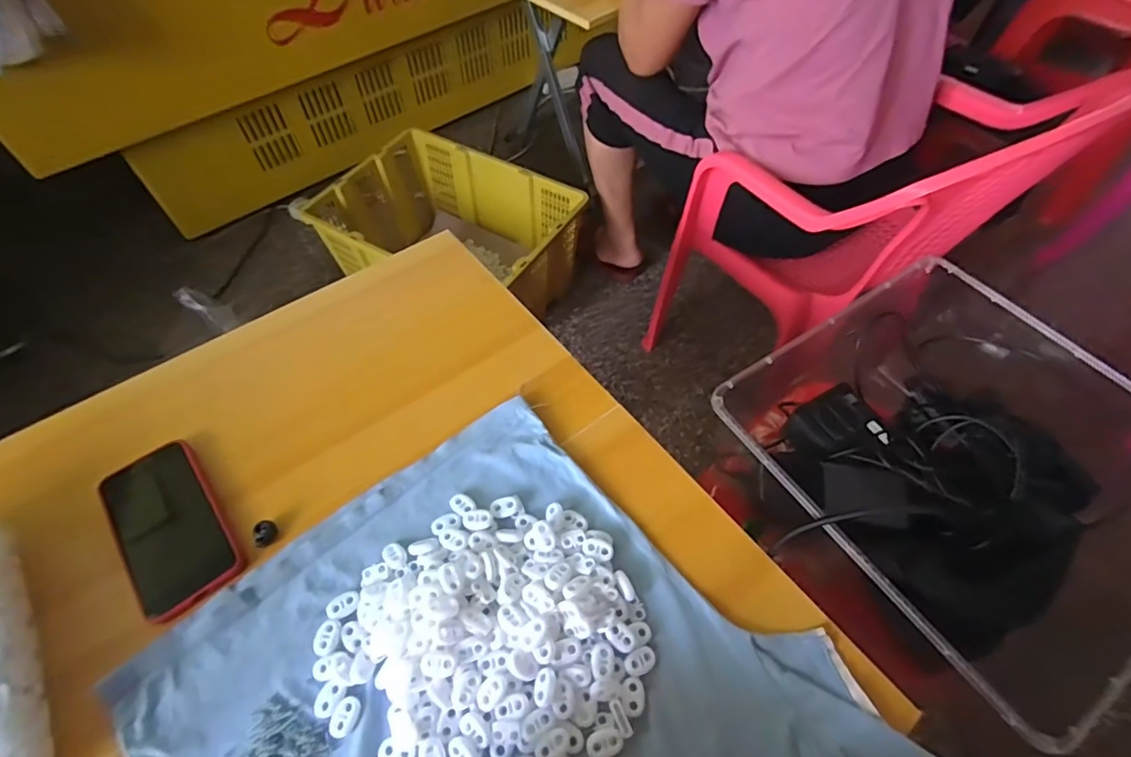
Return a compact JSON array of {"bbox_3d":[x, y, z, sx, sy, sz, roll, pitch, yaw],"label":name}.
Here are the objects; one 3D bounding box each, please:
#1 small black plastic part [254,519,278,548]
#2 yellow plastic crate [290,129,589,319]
[{"bbox_3d":[-0.227,0.117,0.412,0.012,0.013,0.019,6,56,4],"label":"small black plastic part"},{"bbox_3d":[-0.265,-0.307,1.236,0.535,0.245,0.367,26,59,17],"label":"yellow plastic crate"}]

